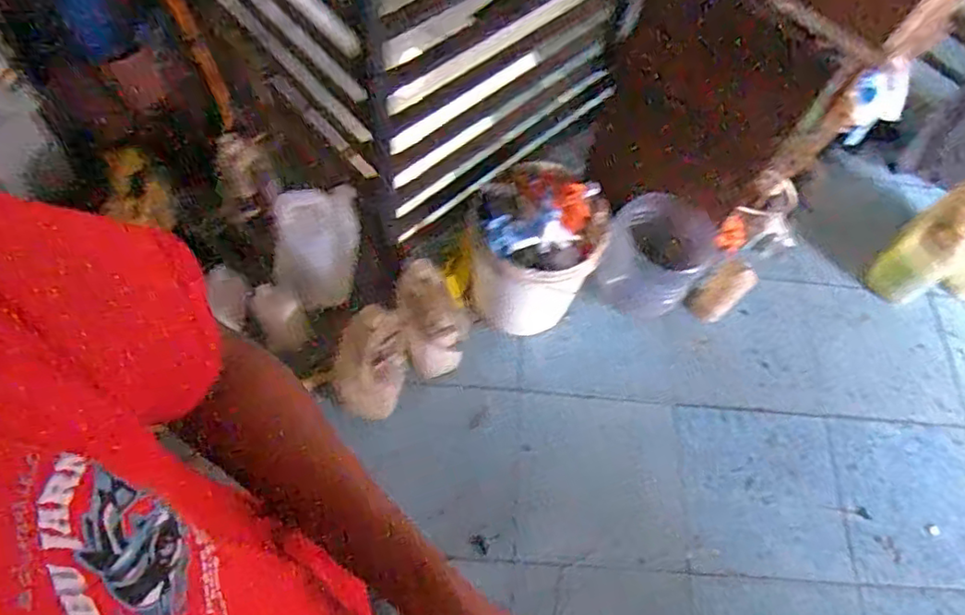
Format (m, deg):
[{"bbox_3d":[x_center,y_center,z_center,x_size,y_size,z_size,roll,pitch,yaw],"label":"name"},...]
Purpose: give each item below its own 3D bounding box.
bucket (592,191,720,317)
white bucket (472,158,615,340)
[{"bbox_3d":[0.436,-0.124,1.583,0.245,0.207,0.241,3,63,-5],"label":"bucket"},{"bbox_3d":[0.134,-0.144,1.529,0.264,0.388,0.308,-11,65,-12],"label":"white bucket"}]

